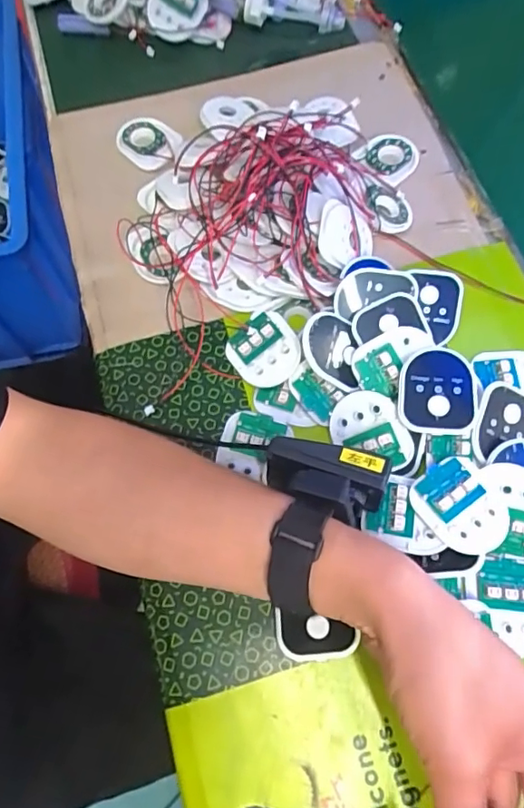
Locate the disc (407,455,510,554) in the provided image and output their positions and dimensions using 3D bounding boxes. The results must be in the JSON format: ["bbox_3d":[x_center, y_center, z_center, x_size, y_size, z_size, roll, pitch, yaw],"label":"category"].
[{"bbox_3d":[0.123,0.064,0.327,0.046,0.016,0.057,-31,72,-11],"label":"disc"}]

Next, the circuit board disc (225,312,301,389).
[{"bbox_3d":[0.003,-0.038,0.389,0.049,0.013,0.055,-43,72,5],"label":"circuit board disc"}]

